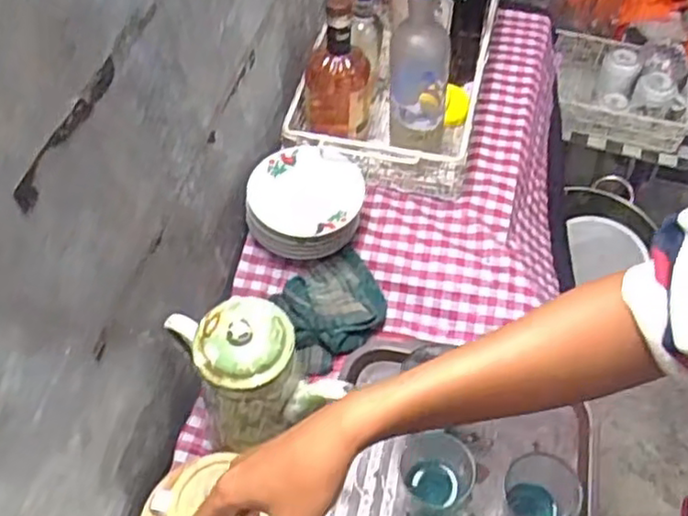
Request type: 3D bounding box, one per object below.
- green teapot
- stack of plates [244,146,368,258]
[{"bbox_3d":[-0.092,0.133,0.711,0.198,0.203,0.109,36,62,23],"label":"green teapot"},{"bbox_3d":[-0.051,-0.066,0.897,0.136,0.079,0.151,9,55,7],"label":"stack of plates"}]

